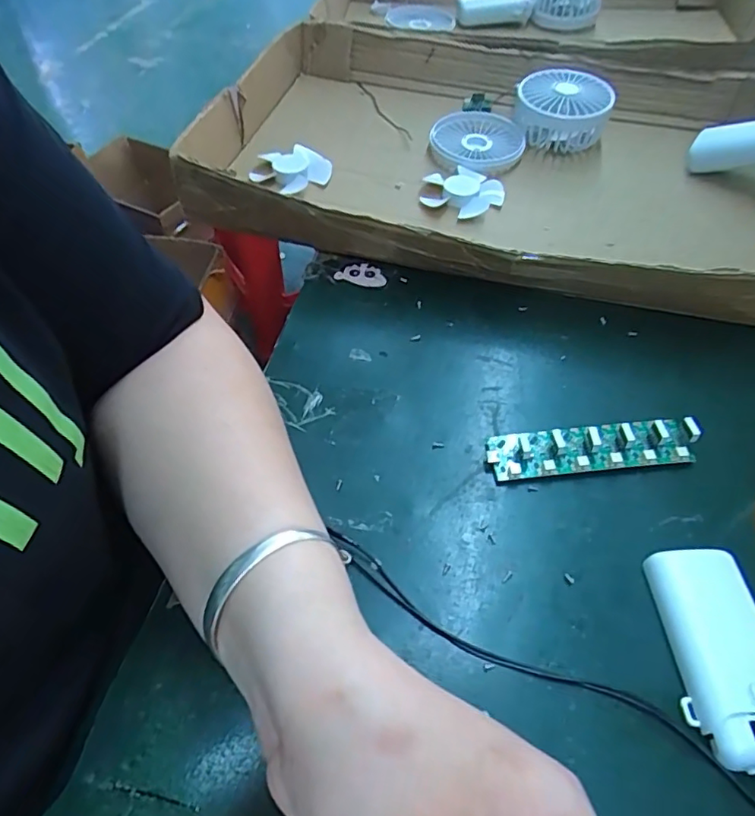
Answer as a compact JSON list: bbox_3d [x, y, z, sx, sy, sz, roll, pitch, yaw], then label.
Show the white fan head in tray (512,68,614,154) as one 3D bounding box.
[{"bbox_3d":[0.179,-0.289,0.558,0.091,0.057,0.081,9,52,9],"label":"white fan head in tray"}]

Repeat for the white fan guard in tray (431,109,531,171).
[{"bbox_3d":[0.101,-0.261,0.542,0.082,0.018,0.097,29,58,22],"label":"white fan guard in tray"}]

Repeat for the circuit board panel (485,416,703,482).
[{"bbox_3d":[0.126,0.023,0.330,0.118,0.019,0.029,-3,51,-1],"label":"circuit board panel"}]

